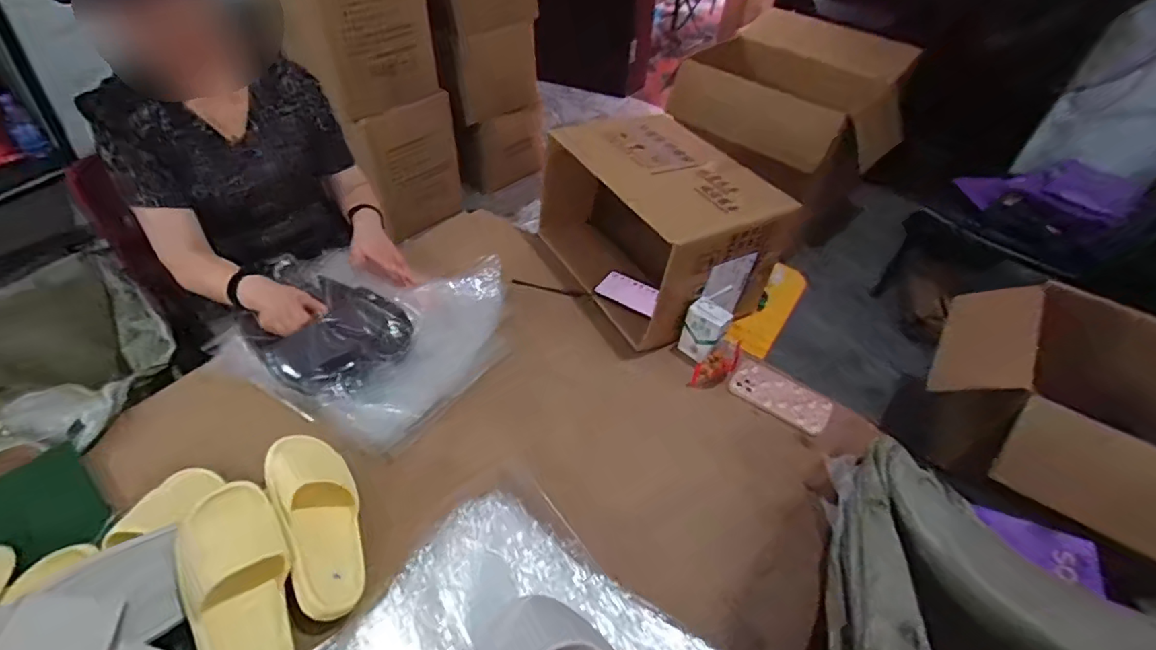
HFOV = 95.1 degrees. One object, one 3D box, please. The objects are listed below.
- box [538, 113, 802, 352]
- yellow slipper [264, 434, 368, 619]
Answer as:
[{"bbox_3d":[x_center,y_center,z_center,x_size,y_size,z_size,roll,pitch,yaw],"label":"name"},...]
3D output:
[{"bbox_3d":[0.142,-0.189,1.025,0.292,0.279,0.405,-20,51,-22],"label":"box"},{"bbox_3d":[-0.335,0.247,0.685,0.090,0.063,0.239,-19,63,-21],"label":"yellow slipper"}]

